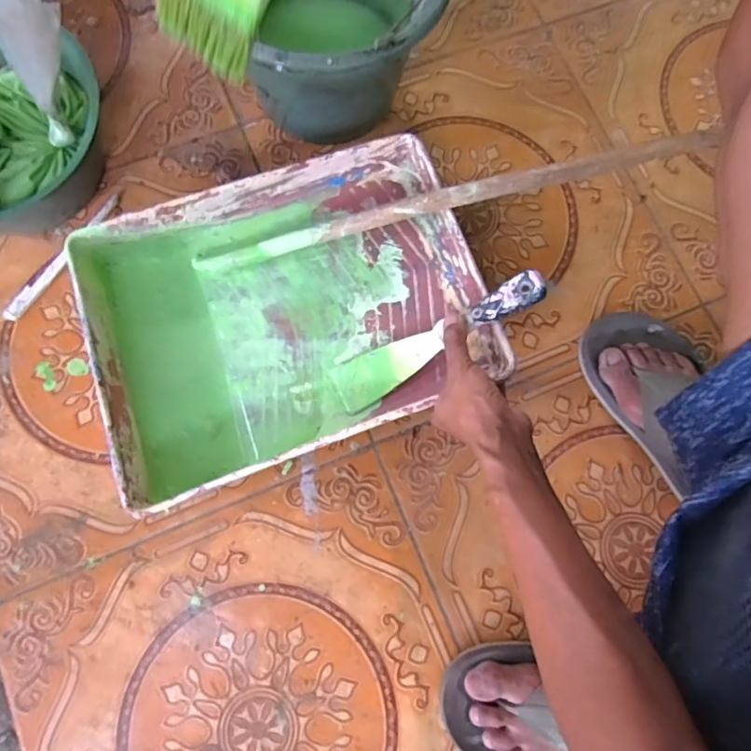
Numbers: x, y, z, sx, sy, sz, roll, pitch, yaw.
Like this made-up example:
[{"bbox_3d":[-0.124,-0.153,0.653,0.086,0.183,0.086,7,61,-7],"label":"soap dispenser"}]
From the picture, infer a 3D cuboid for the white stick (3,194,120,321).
[{"bbox_3d":[-0.343,-0.132,0.570,0.017,0.008,0.176,37,80,6],"label":"white stick"}]

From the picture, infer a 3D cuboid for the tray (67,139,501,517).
[{"bbox_3d":[-0.091,-0.057,0.513,0.373,0.093,0.272,-19,79,-5],"label":"tray"}]

